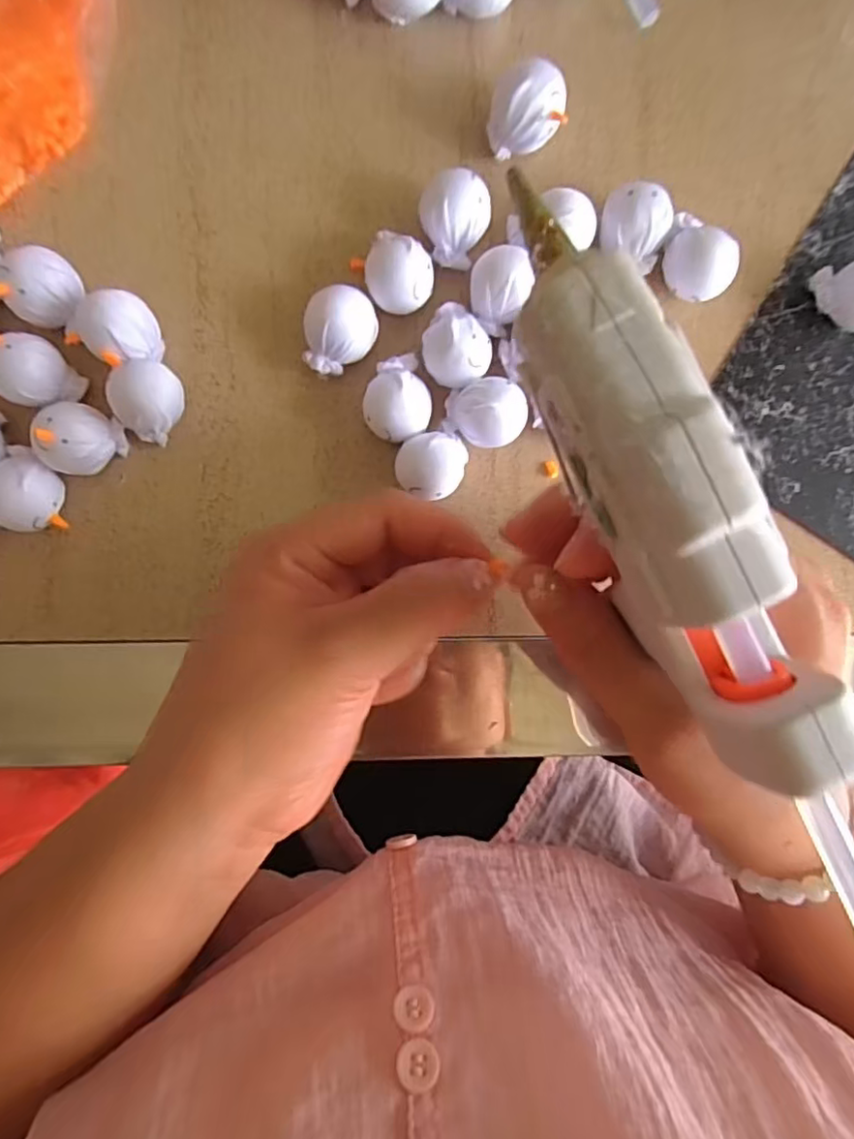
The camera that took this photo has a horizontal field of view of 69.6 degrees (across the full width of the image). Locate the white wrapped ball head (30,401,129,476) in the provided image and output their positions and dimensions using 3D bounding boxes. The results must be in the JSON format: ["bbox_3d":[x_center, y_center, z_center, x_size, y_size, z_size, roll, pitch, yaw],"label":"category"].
[{"bbox_3d":[-0.127,-0.048,0.226,0.022,0.031,0.025,9,92,-3],"label":"white wrapped ball head"}]

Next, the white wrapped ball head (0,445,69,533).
[{"bbox_3d":[-0.148,-0.030,0.228,0.021,0.025,0.031,-1,93,-2],"label":"white wrapped ball head"}]

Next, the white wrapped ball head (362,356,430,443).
[{"bbox_3d":[-0.012,-0.064,0.234,0.024,0.025,0.029,-20,94,-1],"label":"white wrapped ball head"}]

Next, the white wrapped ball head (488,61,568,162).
[{"bbox_3d":[0.037,-0.167,0.229,0.026,0.031,0.021,-12,93,-2],"label":"white wrapped ball head"}]

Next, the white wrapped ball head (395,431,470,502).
[{"bbox_3d":[0.001,-0.039,0.235,0.024,0.027,0.024,0,93,-3],"label":"white wrapped ball head"}]

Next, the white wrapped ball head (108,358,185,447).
[{"bbox_3d":[-0.103,-0.063,0.231,0.024,0.022,0.026,0,93,-3],"label":"white wrapped ball head"}]

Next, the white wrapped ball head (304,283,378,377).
[{"bbox_3d":[-0.032,-0.089,0.232,0.026,0.025,0.029,4,93,-3],"label":"white wrapped ball head"}]

